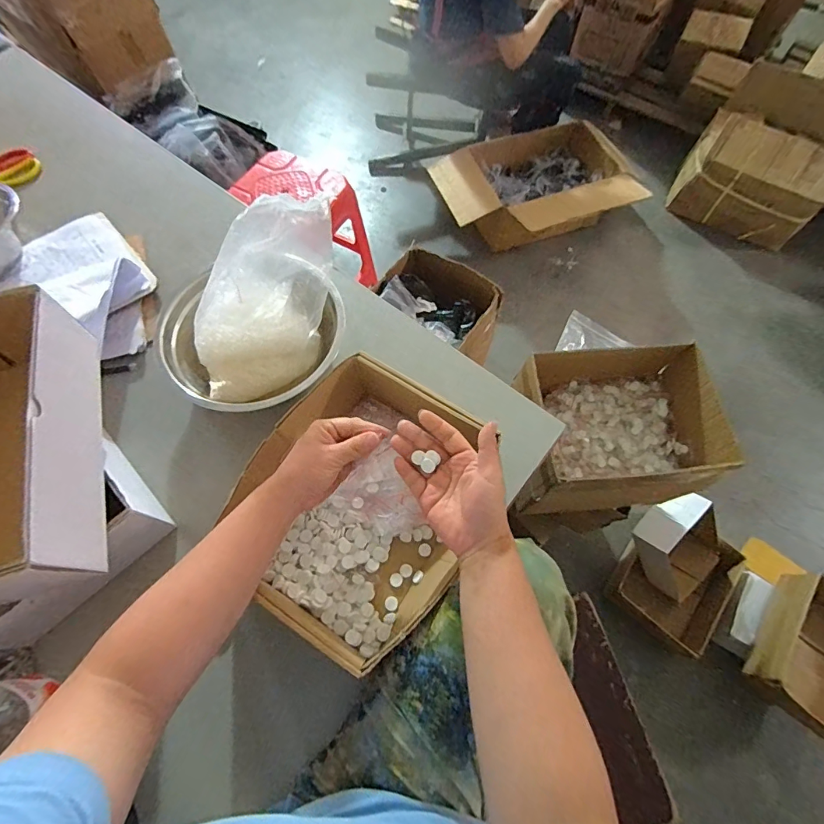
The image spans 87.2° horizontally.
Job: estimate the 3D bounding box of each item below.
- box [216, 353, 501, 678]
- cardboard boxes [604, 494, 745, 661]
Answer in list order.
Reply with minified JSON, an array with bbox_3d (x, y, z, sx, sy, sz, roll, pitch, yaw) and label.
[{"bbox_3d":[-0.056,0.102,0.506,0.244,0.088,0.284,30,69,12],"label":"box"},{"bbox_3d":[0.729,0.412,1.134,0.335,0.254,0.309,37,71,14],"label":"cardboard boxes"}]

